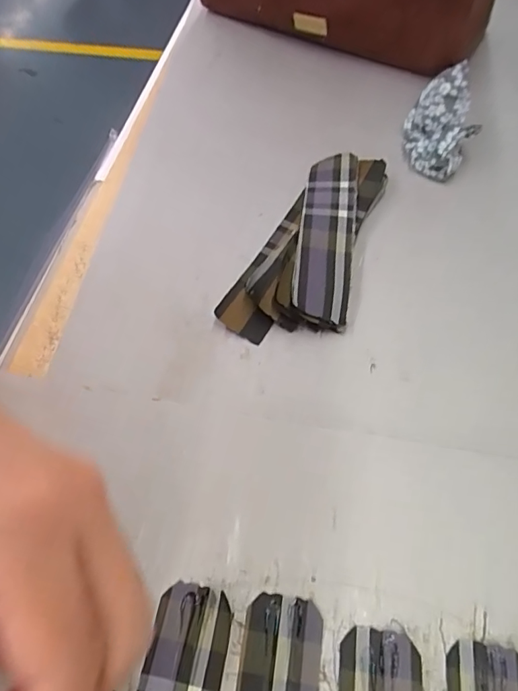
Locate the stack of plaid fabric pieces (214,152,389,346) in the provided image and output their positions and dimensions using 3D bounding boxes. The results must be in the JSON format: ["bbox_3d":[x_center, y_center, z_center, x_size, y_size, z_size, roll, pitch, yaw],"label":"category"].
[{"bbox_3d":[0.037,-0.064,0.307,0.064,0.017,0.154,22,60,12],"label":"stack of plaid fabric pieces"}]

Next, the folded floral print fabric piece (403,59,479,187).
[{"bbox_3d":[0.126,-0.155,0.347,0.047,0.021,0.074,19,100,21],"label":"folded floral print fabric piece"}]

